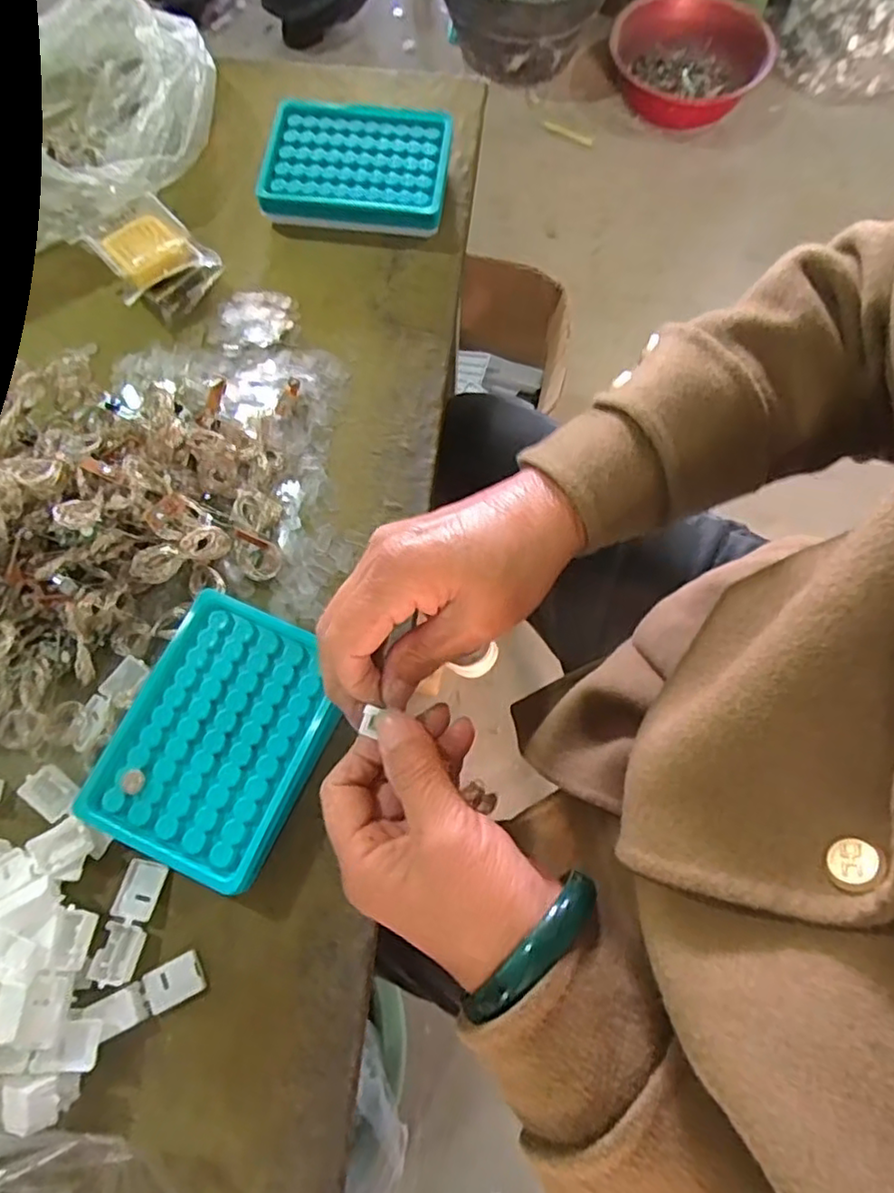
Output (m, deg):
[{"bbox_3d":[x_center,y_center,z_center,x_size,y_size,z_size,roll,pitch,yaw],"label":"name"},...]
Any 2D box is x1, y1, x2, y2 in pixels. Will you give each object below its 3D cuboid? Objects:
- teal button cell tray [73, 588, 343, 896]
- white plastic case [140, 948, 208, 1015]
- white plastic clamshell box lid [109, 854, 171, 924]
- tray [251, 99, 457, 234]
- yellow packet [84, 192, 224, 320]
[{"bbox_3d":[-0.117,0.073,0.334,0.098,0.025,0.127,24,73,7],"label":"teal button cell tray"},{"bbox_3d":[-0.133,0.188,0.308,0.027,0.005,0.020,-25,74,-9],"label":"white plastic case"},{"bbox_3d":[-0.157,0.149,0.320,0.022,0.006,0.027,11,72,3],"label":"white plastic clamshell box lid"},{"bbox_3d":[-0.065,-0.313,0.464,0.130,0.031,0.091,5,72,1],"label":"tray"},{"bbox_3d":[-0.200,-0.230,0.435,0.061,0.038,0.071,-39,76,-12],"label":"yellow packet"}]

